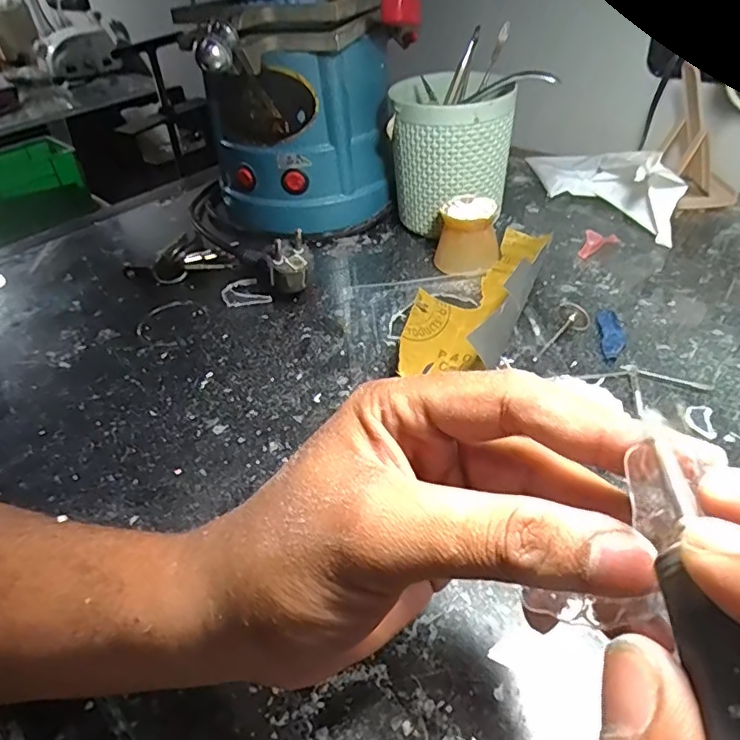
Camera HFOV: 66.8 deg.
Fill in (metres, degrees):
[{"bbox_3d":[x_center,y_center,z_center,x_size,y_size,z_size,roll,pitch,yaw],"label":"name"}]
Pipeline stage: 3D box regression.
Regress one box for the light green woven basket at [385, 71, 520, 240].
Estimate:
[{"bbox_3d":[0.067,-0.178,0.471,0.092,0.107,0.095,0,41,7],"label":"light green woven basket"}]

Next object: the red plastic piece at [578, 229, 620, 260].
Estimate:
[{"bbox_3d":[0.179,-0.101,0.441,0.034,0.017,0.012,-22,43,-18],"label":"red plastic piece"}]

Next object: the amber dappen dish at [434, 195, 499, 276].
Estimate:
[{"bbox_3d":[0.074,-0.103,0.434,0.045,0.042,0.051,-1,41,6],"label":"amber dappen dish"}]

